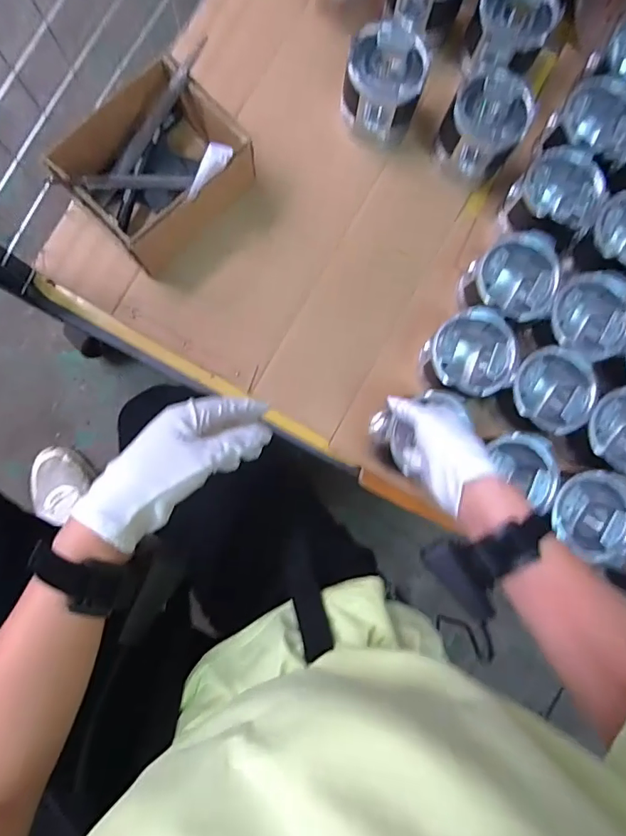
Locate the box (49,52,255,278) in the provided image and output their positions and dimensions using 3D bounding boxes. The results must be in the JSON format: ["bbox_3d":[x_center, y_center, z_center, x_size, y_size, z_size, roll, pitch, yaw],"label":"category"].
[{"bbox_3d":[-0.190,-0.303,0.573,0.158,0.104,0.193,43,85,0],"label":"box"}]

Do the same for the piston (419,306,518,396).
[{"bbox_3d":[0.182,-0.073,0.589,0.098,0.105,0.096,-9,87,-4],"label":"piston"}]

